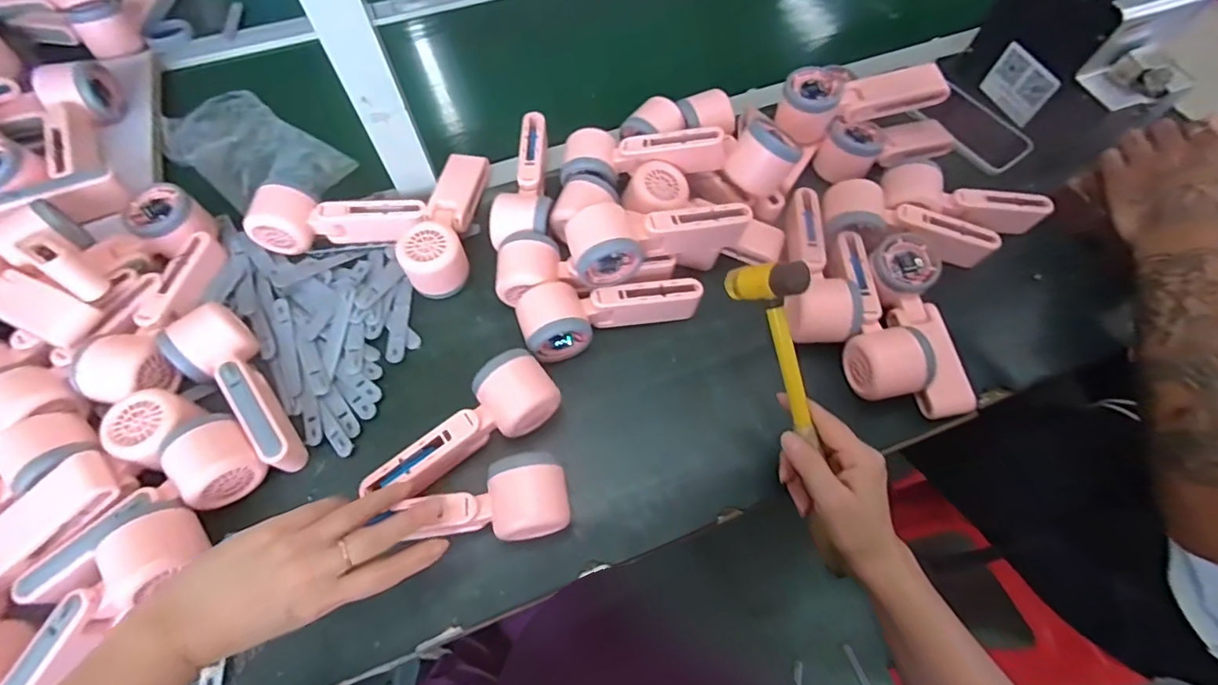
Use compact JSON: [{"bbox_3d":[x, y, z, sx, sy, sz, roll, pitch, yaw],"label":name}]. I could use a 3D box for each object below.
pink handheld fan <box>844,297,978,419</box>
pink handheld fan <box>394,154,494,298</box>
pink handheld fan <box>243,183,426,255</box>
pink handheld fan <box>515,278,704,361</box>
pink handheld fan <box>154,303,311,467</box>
[{"bbox_3d":[0.268,0.015,0.476,0.093,0.050,0.106,-15,64,-8],"label":"pink handheld fan"},{"bbox_3d":[-0.164,-0.126,0.545,0.054,0.051,0.164,4,63,1],"label":"pink handheld fan"},{"bbox_3d":[-0.269,-0.127,0.536,0.166,0.047,0.048,-6,63,-4],"label":"pink handheld fan"},{"bbox_3d":[-0.001,-0.034,0.508,0.165,0.049,0.059,-20,65,-11],"label":"pink handheld fan"},{"bbox_3d":[-0.308,0.035,0.453,0.154,0.046,0.054,41,69,18],"label":"pink handheld fan"}]

